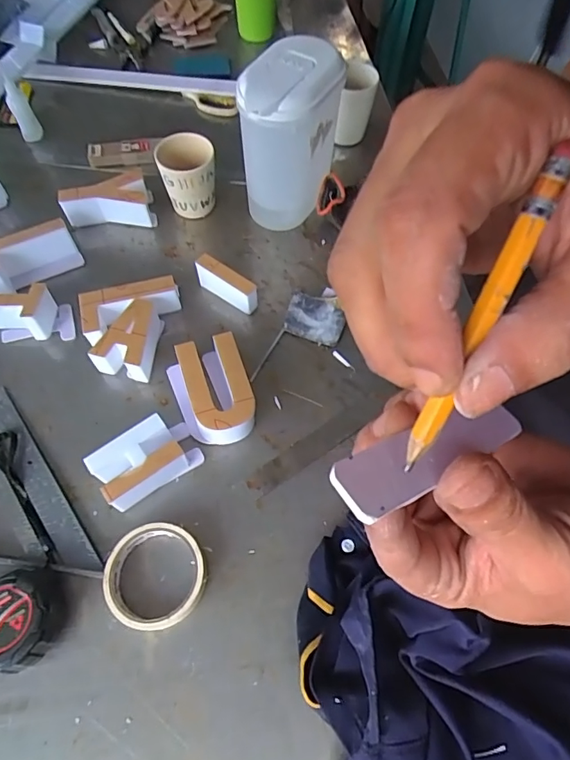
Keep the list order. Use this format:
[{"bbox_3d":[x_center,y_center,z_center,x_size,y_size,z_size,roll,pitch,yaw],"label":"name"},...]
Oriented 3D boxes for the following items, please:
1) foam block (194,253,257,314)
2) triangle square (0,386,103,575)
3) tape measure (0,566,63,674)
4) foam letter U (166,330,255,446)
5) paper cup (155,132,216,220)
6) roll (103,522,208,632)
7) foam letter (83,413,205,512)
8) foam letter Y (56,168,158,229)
[{"bbox_3d":[-0.071,-0.117,0.594,0.085,0.046,0.022,33,67,16],"label":"foam block"},{"bbox_3d":[-0.291,0.126,0.482,0.123,0.015,0.227,-32,67,-15],"label":"triangle square"},{"bbox_3d":[-0.245,0.213,0.425,0.093,0.041,0.078,-12,63,-6],"label":"tape measure"},{"bbox_3d":[-0.080,0.011,0.523,0.081,0.050,0.116,-17,64,-8],"label":"foam letter U"},{"bbox_3d":[-0.127,-0.267,0.650,0.070,0.094,0.069,0,63,0],"label":"paper cup"},{"bbox_3d":[-0.120,0.182,0.449,0.088,0.025,0.089,0,63,0],"label":"roll"},{"bbox_3d":[-0.141,0.079,0.488,0.098,0.048,0.057,-32,67,-15],"label":"foam letter"},{"bbox_3d":[-0.240,-0.238,0.651,0.114,0.055,0.062,-14,63,-7],"label":"foam letter Y"}]

